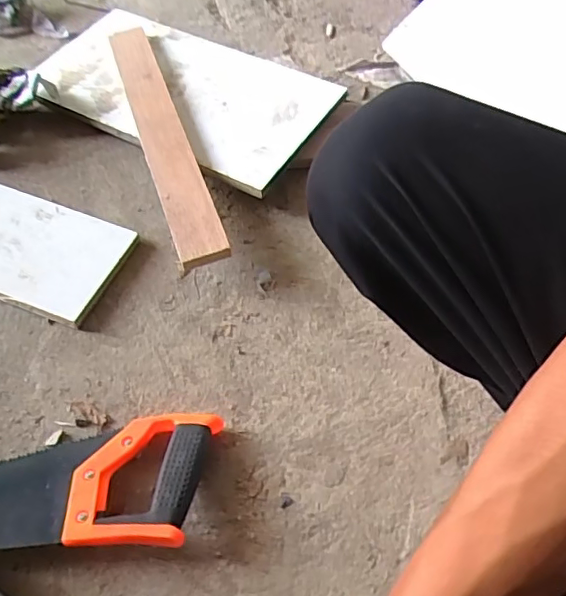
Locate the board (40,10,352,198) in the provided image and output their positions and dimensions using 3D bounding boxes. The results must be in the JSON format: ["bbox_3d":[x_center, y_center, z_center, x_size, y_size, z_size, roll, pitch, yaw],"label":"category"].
[{"bbox_3d":[-0.143,-0.302,0.793,0.418,0.018,0.230,27,64,18],"label":"board"}]

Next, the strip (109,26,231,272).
[{"bbox_3d":[-0.158,-0.218,0.721,0.057,0.017,0.447,-17,60,-12],"label":"strip"}]

